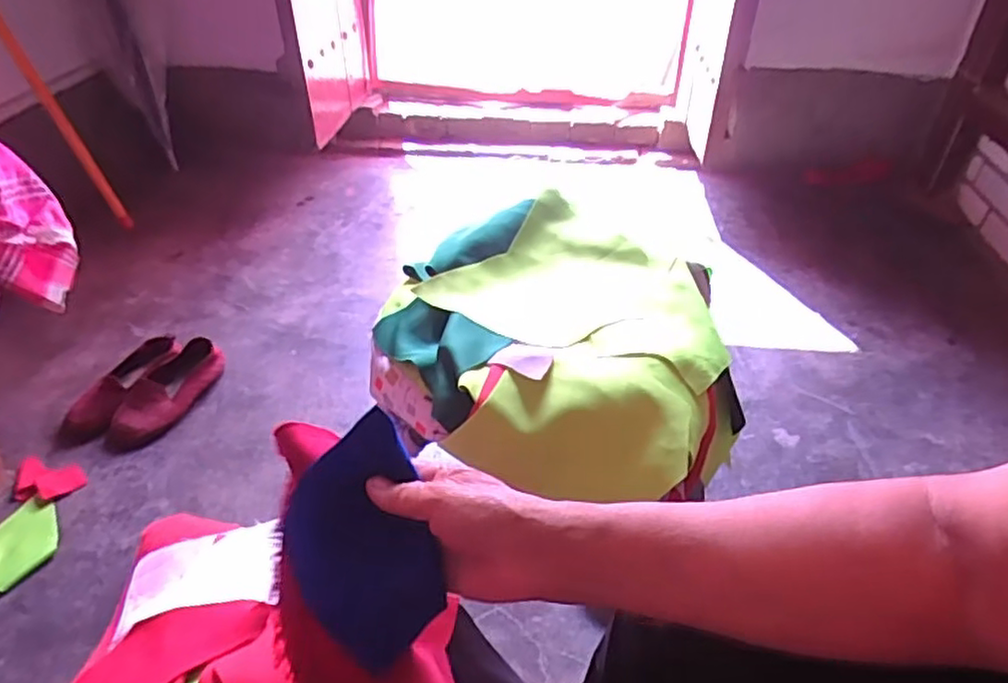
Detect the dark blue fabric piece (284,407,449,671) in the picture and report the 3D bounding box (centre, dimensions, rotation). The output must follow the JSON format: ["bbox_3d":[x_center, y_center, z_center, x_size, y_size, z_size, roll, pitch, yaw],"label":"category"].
[{"bbox_3d":[-0.084,0.119,0.397,0.078,0.137,0.009,-17,-3,-10],"label":"dark blue fabric piece"}]

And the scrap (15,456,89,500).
[{"bbox_3d":[-0.648,0.198,0.961,0.081,0.029,0.061,2,38,2],"label":"scrap"}]

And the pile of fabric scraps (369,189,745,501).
[{"bbox_3d":[0.058,0.003,0.576,0.285,0.104,0.280,0,38,0],"label":"pile of fabric scraps"}]

